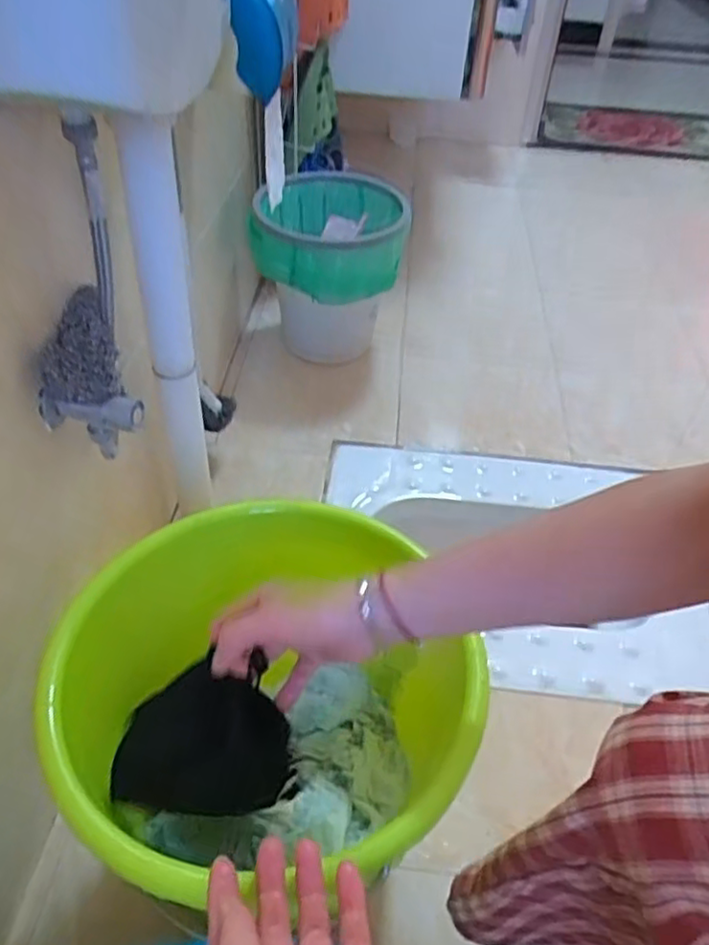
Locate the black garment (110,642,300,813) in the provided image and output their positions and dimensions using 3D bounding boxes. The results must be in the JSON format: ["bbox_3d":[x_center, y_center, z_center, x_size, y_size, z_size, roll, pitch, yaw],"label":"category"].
[{"bbox_3d":[-0.109,0.194,0.503,0.126,0.045,0.101,0,83,-3],"label":"black garment"}]

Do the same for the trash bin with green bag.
[{"bbox_3d":[-0.039,-0.340,1.193,0.243,0.285,0.251,8,46,4],"label":"trash bin with green bag"}]

